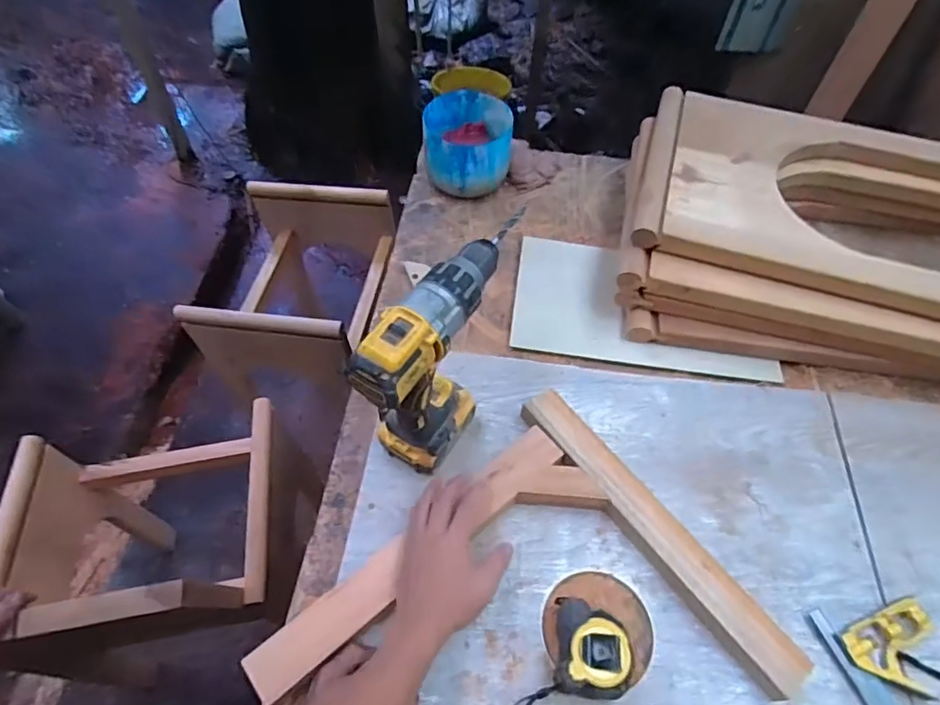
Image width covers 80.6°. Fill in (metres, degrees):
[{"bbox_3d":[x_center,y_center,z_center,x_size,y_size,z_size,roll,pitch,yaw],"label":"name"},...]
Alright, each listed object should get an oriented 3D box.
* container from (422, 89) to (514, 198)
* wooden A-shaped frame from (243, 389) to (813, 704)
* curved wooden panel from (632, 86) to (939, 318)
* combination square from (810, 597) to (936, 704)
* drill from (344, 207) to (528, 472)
[{"bbox_3d":[-0.006,-0.368,0.987,0.156,0.101,0.179,4,55,1],"label":"container"},{"bbox_3d":[0.047,0.288,0.574,0.466,0.025,0.390,-28,62,-22],"label":"wooden A-shaped frame"},{"bbox_3d":[0.564,-0.230,0.857,0.580,0.070,0.392,16,56,9],"label":"curved wooden panel"},{"bbox_3d":[0.471,0.390,0.527,0.109,0.018,0.297,-14,58,-14],"label":"combination square"},{"bbox_3d":[-0.032,0.022,0.620,0.070,0.262,0.212,29,59,17],"label":"drill"}]

